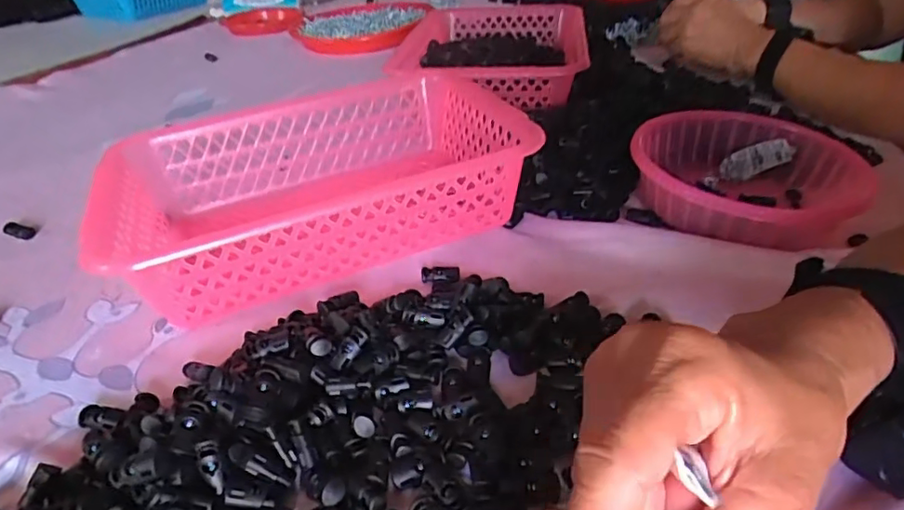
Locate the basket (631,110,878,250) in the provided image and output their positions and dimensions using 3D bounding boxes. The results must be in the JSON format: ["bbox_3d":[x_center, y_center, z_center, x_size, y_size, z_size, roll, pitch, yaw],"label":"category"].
[{"bbox_3d":[0.227,-0.058,0.461,0.155,0.056,0.161,-1,35,1],"label":"basket"}]

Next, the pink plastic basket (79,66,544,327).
[{"bbox_3d":[-0.107,-0.057,0.464,0.306,0.091,0.212,-16,36,-17],"label":"pink plastic basket"}]

